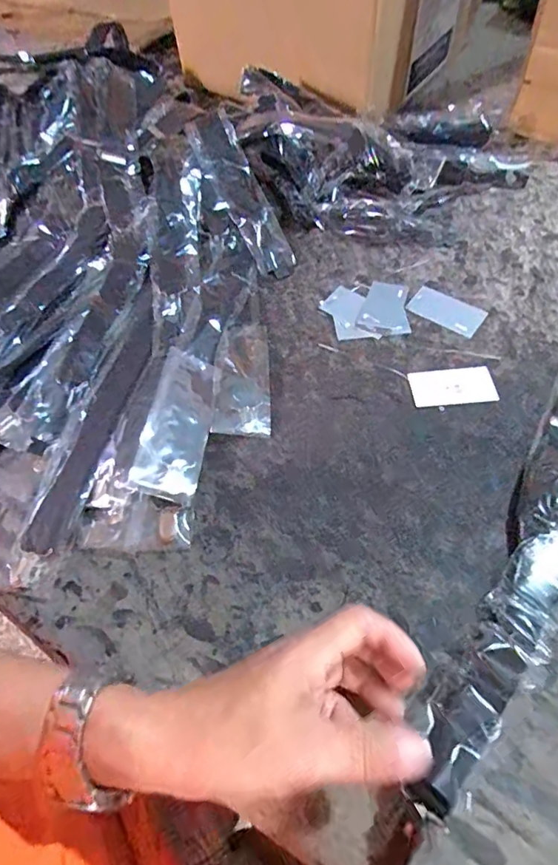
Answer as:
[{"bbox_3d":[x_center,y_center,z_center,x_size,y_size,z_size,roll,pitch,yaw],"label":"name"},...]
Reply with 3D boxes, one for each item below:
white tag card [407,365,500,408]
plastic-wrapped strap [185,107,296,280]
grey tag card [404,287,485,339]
[{"bbox_3d":[0.152,-0.041,0.447,0.071,0.004,0.039,-5,56,1],"label":"white tag card"},{"bbox_3d":[-0.042,-0.261,0.555,0.054,0.018,0.210,-24,81,-11],"label":"plastic-wrapped strap"},{"bbox_3d":[0.164,-0.121,0.498,0.071,0.004,0.041,33,65,23],"label":"grey tag card"}]

